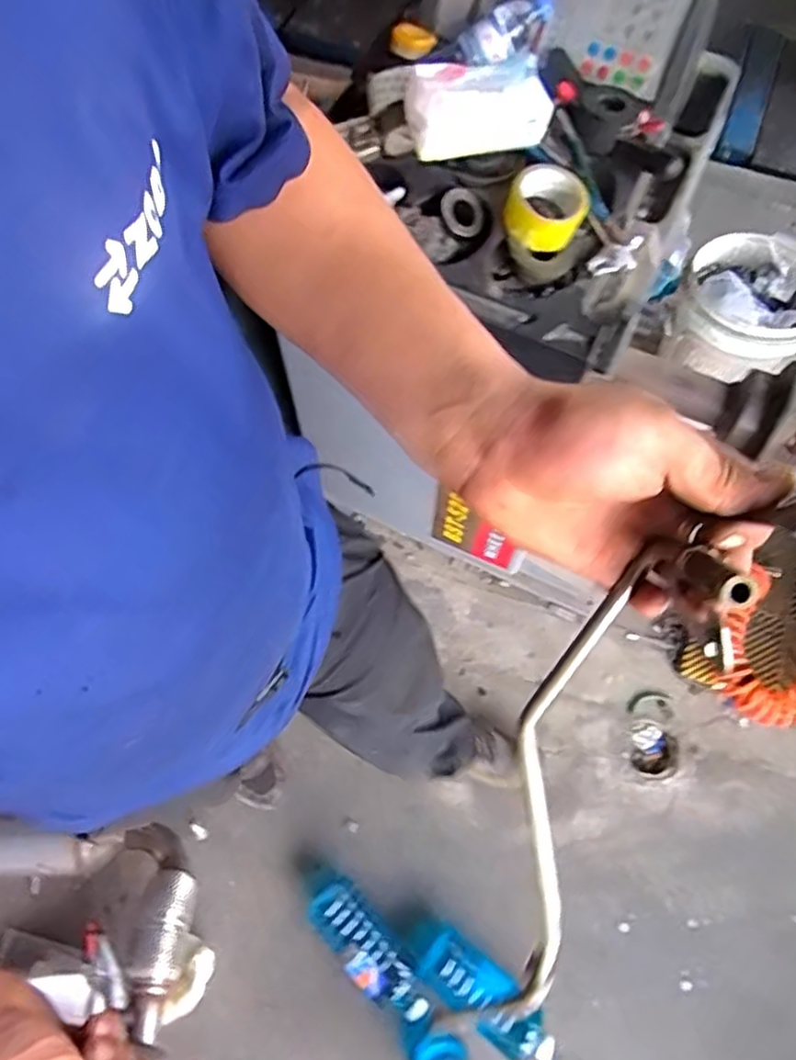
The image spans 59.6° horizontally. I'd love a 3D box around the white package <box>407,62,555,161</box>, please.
[{"bbox_3d":[0.090,-0.473,0.778,0.148,0.064,0.074,-9,68,-4],"label":"white package"}]

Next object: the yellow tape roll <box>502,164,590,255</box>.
[{"bbox_3d":[0.169,-0.367,0.803,0.088,0.053,0.073,17,68,7],"label":"yellow tape roll"}]

